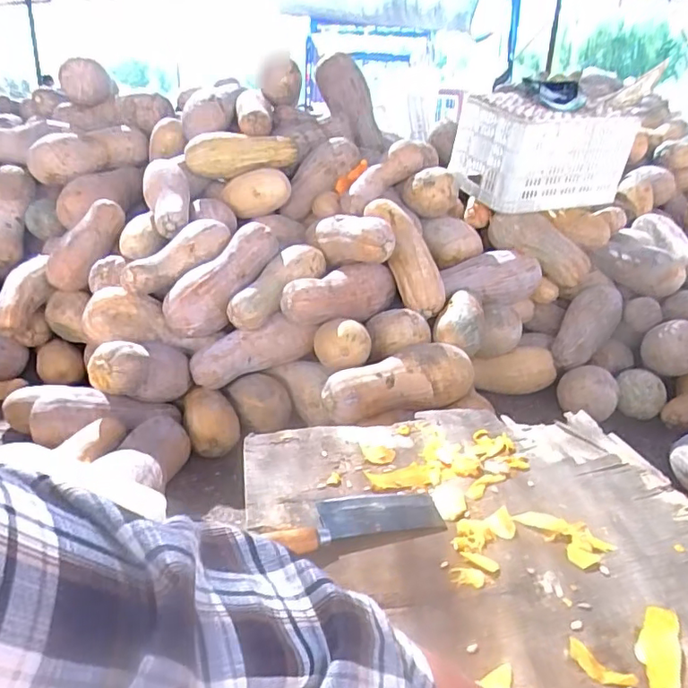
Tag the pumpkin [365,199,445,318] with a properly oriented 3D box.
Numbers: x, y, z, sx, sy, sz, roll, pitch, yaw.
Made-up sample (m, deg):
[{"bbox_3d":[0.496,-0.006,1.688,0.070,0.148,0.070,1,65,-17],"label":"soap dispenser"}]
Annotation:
[{"bbox_3d":[0.181,-0.267,1.708,0.120,0.401,0.122,-21,-4,-43],"label":"pumpkin"}]

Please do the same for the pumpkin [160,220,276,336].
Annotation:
[{"bbox_3d":[-0.317,-0.172,1.536,0.118,0.137,0.391,21,62,40],"label":"pumpkin"}]

